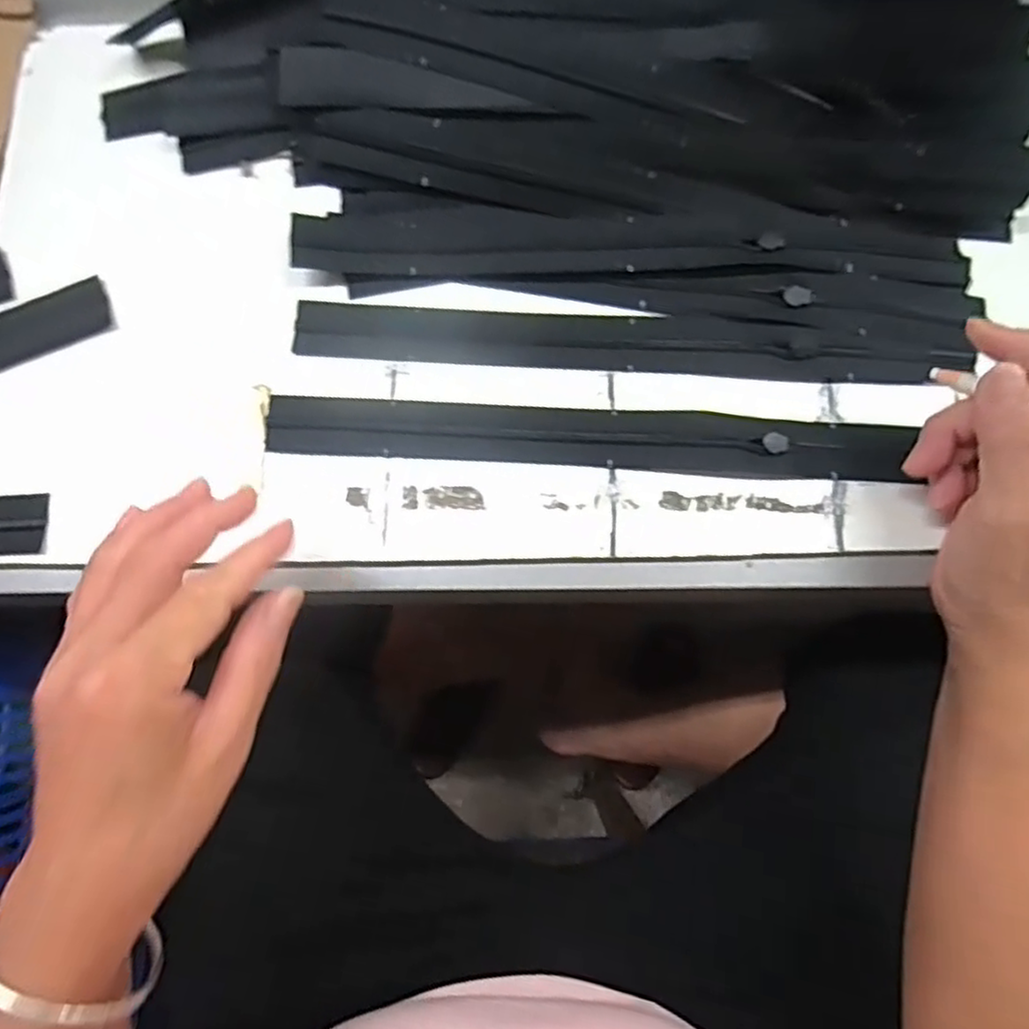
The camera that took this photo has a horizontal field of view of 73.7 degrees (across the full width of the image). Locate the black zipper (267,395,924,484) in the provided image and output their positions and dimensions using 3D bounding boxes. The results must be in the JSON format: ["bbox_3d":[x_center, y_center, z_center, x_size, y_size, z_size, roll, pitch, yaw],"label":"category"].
[{"bbox_3d":[0.036,-0.040,0.351,0.319,0.011,0.030,3,80,2],"label":"black zipper"}]

